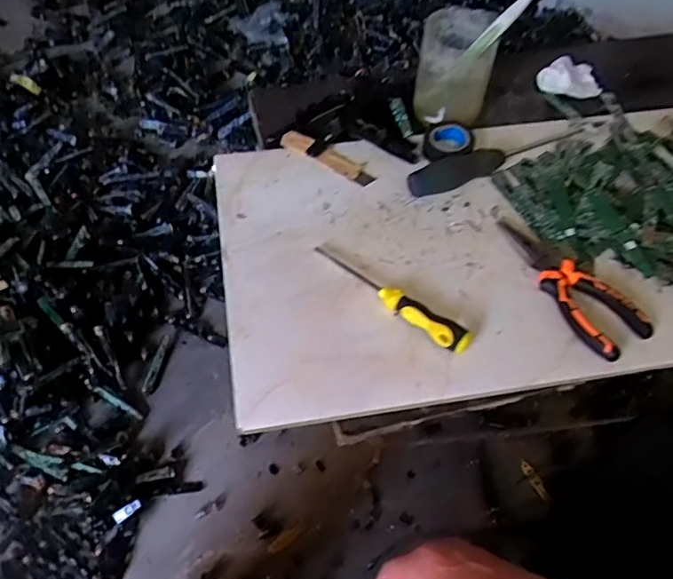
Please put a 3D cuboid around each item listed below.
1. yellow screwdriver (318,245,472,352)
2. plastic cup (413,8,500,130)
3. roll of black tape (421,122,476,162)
[{"bbox_3d":[0.048,0.004,0.530,0.164,0.028,0.020,39,63,19],"label":"yellow screwdriver"},{"bbox_3d":[0.127,-0.238,0.641,0.079,0.085,0.090,15,59,7],"label":"plastic cup"},{"bbox_3d":[0.120,-0.159,0.635,0.052,0.019,0.049,2,58,-3],"label":"roll of black tape"}]

